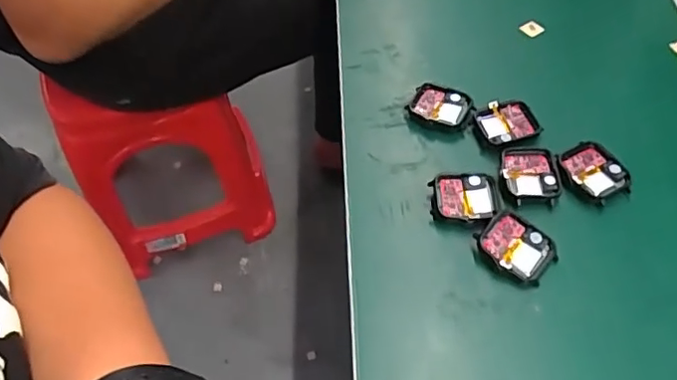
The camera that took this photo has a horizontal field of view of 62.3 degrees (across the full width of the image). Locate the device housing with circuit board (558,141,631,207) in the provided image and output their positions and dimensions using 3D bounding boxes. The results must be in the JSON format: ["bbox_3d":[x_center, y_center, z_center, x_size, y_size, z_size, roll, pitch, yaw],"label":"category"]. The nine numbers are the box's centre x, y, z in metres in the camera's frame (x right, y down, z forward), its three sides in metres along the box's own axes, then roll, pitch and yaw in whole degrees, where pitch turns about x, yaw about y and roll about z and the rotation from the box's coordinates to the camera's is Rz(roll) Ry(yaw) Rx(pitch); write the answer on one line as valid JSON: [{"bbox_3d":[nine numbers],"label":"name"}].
[{"bbox_3d":[0.175,-0.012,0.387,0.039,0.010,0.044,-26,57,-13],"label":"device housing with circuit board"}]

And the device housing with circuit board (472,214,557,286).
[{"bbox_3d":[0.113,0.037,0.357,0.046,0.011,0.037,33,63,24],"label":"device housing with circuit board"}]

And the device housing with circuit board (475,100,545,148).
[{"bbox_3d":[0.127,-0.048,0.417,0.043,0.015,0.037,-10,55,-3],"label":"device housing with circuit board"}]

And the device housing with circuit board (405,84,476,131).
[{"bbox_3d":[0.078,-0.063,0.430,0.046,0.013,0.035,22,60,19],"label":"device housing with circuit board"}]

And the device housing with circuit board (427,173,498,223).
[{"bbox_3d":[0.086,0.006,0.382,0.044,0.011,0.037,-1,55,3],"label":"device housing with circuit board"}]

